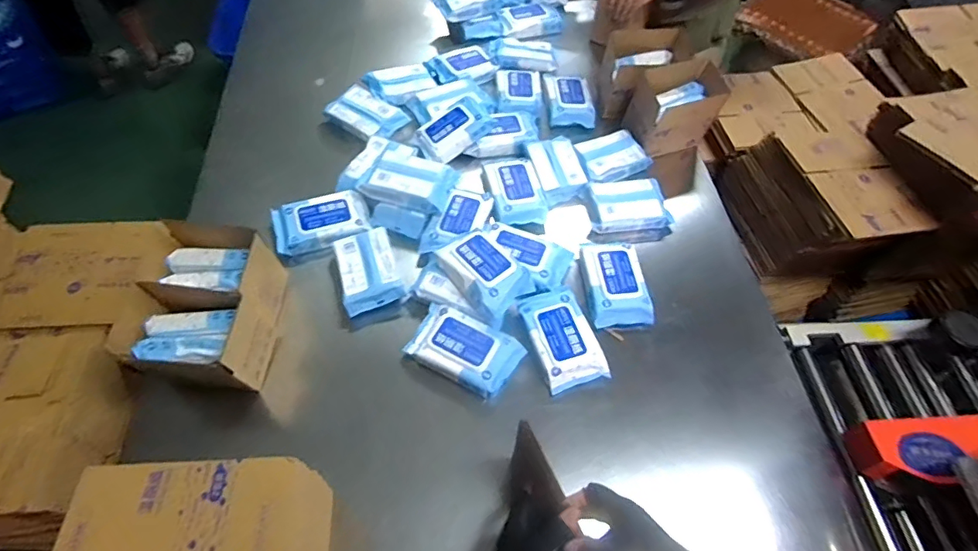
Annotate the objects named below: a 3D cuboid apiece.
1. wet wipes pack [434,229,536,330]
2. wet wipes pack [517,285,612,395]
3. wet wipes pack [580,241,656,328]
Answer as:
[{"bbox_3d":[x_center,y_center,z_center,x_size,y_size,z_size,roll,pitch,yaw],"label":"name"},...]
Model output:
[{"bbox_3d":[-0.002,-0.004,0.887,0.111,0.049,0.164,-30,63,-20],"label":"wet wipes pack"},{"bbox_3d":[0.122,0.101,0.863,0.105,0.035,0.170,-17,59,-13],"label":"wet wipes pack"},{"bbox_3d":[0.229,0.011,0.935,0.112,0.049,0.176,-5,57,-5],"label":"wet wipes pack"}]

